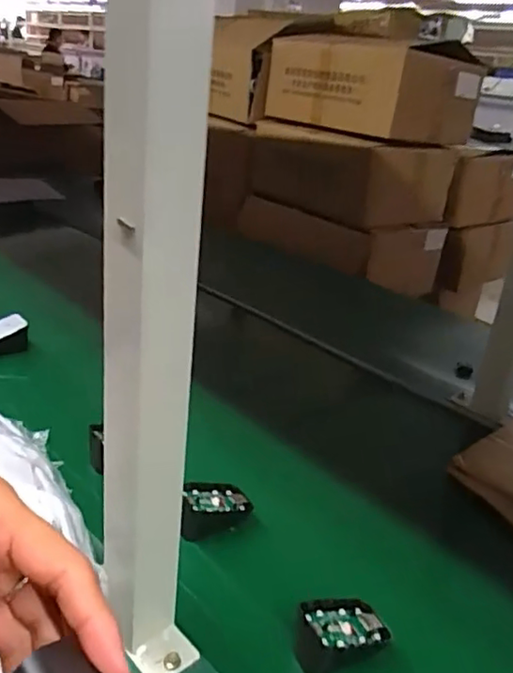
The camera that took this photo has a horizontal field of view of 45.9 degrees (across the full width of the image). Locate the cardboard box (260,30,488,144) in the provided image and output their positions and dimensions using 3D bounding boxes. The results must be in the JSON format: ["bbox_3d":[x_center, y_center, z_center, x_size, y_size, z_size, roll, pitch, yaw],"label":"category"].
[{"bbox_3d":[0.317,-0.690,1.710,0.339,0.253,0.551,-18,34,-41],"label":"cardboard box"}]

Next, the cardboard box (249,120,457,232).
[{"bbox_3d":[0.260,-0.486,1.781,0.303,0.215,0.532,-18,34,-41],"label":"cardboard box"}]

